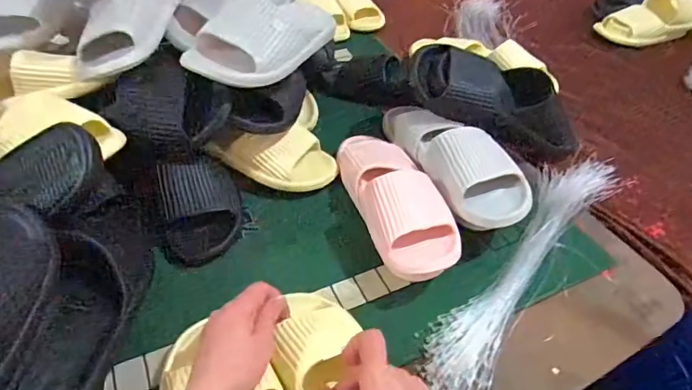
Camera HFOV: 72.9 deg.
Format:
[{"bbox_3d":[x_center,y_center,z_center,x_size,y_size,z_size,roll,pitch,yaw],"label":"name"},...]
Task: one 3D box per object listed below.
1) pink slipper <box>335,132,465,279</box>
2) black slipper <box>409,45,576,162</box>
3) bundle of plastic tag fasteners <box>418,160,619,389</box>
[{"bbox_3d":[0.058,-0.001,0.604,0.100,0.066,0.261,-8,47,-15],"label":"pink slipper"},{"bbox_3d":[0.221,-0.143,0.691,0.265,0.092,0.075,26,46,-2],"label":"black slipper"},{"bbox_3d":[0.230,0.072,0.585,0.084,0.030,0.457,33,50,24],"label":"bundle of plastic tag fasteners"}]

